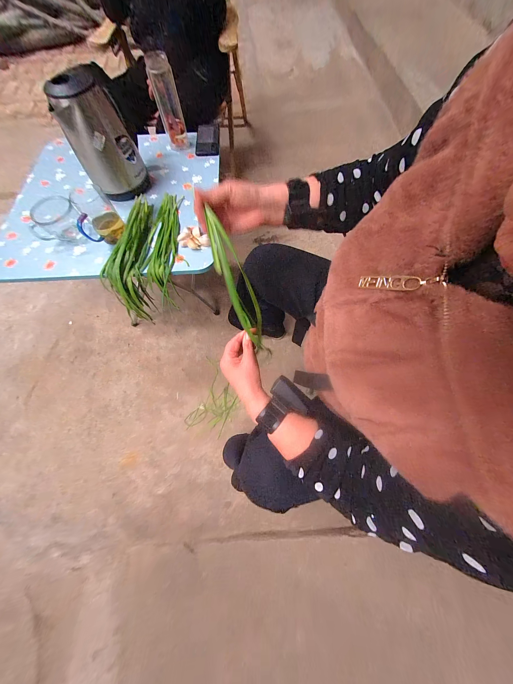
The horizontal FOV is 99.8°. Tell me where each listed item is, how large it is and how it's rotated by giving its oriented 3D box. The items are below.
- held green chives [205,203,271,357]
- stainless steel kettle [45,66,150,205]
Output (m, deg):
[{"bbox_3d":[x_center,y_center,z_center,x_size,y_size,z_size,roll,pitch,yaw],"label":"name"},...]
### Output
[{"bbox_3d":[-0.028,-0.086,0.369,0.041,0.022,0.244,-28,114,-11],"label":"held green chives"},{"bbox_3d":[-0.393,-0.517,0.546,0.144,0.224,0.166,-27,70,-10],"label":"stainless steel kettle"}]

